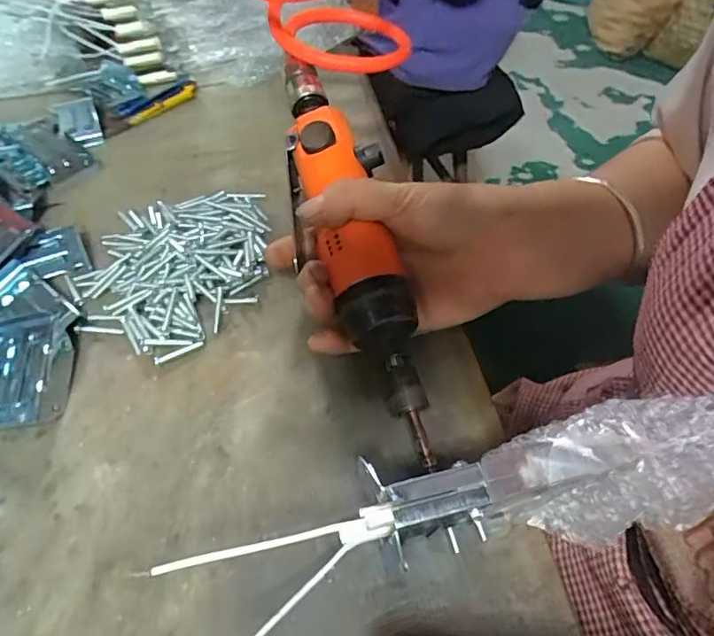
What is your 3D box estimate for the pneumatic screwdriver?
[{"bbox_3d":[-0.003,-0.040,0.291,0.045,0.046,0.241,-13,68,-13],"label":"pneumatic screwdriver"}]

